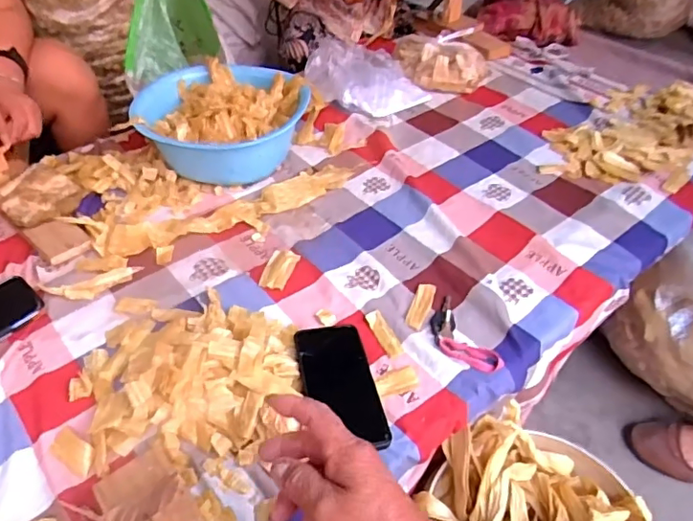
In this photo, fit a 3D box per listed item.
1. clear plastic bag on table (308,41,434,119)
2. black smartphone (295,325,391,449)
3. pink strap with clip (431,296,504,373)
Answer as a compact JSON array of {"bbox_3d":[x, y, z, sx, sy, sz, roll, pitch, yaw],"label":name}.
[{"bbox_3d":[0.033,-0.359,1.075,0.174,0.066,0.220,-33,53,-28],"label":"clear plastic bag on table"},{"bbox_3d":[-0.008,0.135,0.610,0.076,0.013,0.163,-9,46,-9],"label":"black smartphone"},{"bbox_3d":[0.134,0.088,0.654,0.051,0.013,0.116,-20,48,-18],"label":"pink strap with clip"}]

